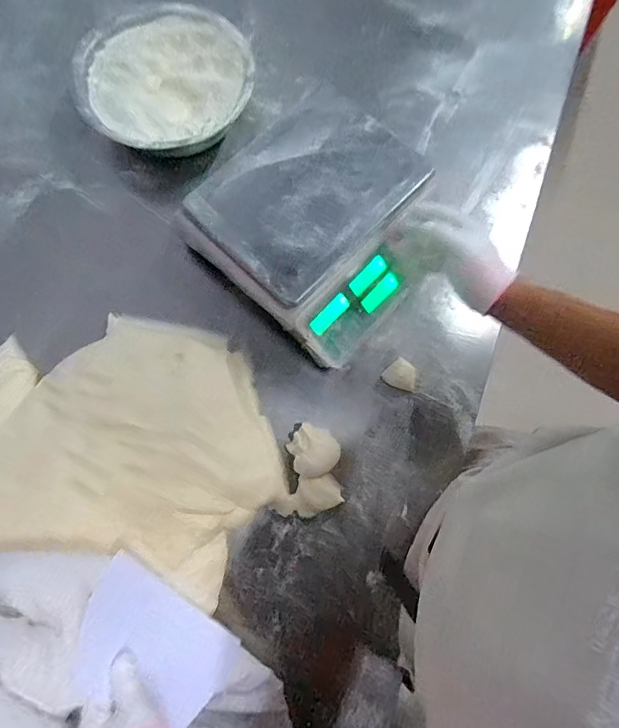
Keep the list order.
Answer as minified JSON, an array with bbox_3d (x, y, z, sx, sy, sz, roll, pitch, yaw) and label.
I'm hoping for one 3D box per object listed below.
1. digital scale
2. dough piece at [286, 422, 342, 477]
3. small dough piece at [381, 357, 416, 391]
[{"bbox_3d":[0.024,-0.212,0.653,0.322,0.116,0.319,41,78,8],"label":"digital scale"},{"bbox_3d":[0.006,0.126,0.618,0.070,0.033,0.070,0,76,-2],"label":"dough piece"},{"bbox_3d":[0.140,0.015,0.661,0.050,0.011,0.044,23,76,4],"label":"small dough piece"}]

